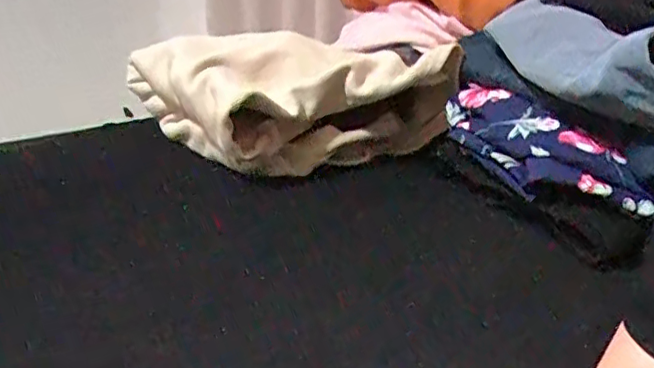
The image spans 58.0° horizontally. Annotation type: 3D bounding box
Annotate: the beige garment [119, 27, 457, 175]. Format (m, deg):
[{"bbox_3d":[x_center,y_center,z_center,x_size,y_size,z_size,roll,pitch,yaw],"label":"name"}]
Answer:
[{"bbox_3d":[-0.037,-0.095,0.620,0.258,0.110,0.285,-12,25,-30],"label":"beige garment"}]

